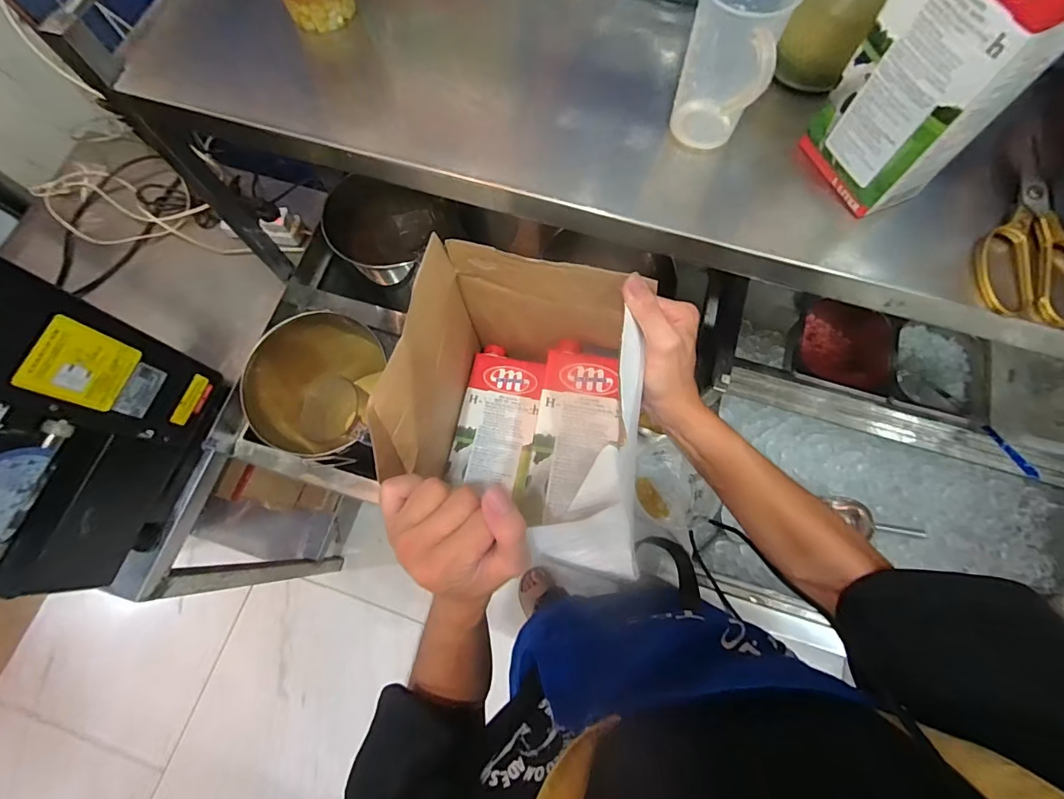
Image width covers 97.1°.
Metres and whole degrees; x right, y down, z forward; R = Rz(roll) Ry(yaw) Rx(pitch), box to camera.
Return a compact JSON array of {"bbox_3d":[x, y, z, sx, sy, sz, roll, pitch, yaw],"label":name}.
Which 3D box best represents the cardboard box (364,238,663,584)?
[{"bbox_3d":[-0.006,0.014,0.425,0.198,0.177,0.208,14,75,5],"label":"cardboard box"}]

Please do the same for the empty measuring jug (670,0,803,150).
[{"bbox_3d":[0.150,-0.260,0.376,0.068,0.119,0.092,23,76,7],"label":"empty measuring jug"}]

